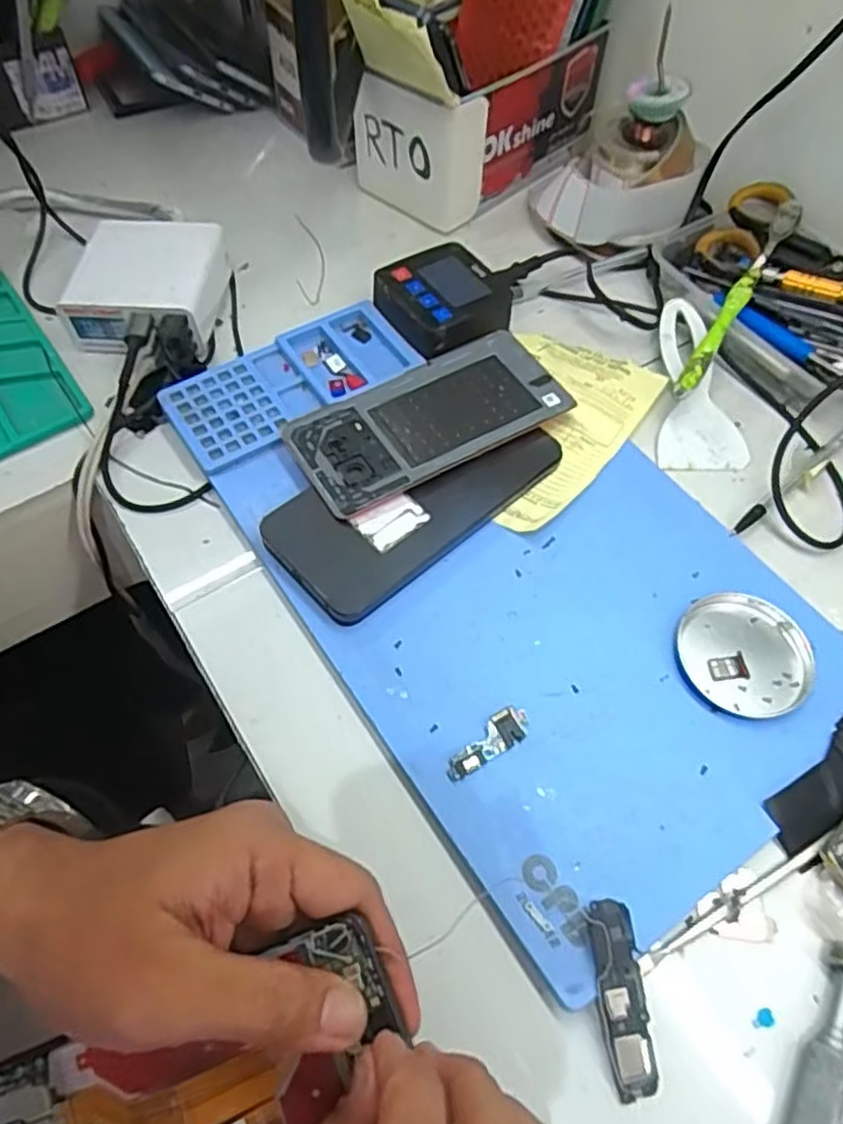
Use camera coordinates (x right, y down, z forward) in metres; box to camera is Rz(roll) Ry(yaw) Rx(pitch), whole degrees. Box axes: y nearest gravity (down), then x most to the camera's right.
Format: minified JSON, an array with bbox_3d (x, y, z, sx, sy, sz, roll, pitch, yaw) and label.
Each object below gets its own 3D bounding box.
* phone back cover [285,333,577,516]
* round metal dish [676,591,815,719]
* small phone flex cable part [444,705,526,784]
[{"bbox_3d":[0.006,-0.082,0.413,0.159,0.009,0.072,-28,62,-17],"label":"phone back cover"},{"bbox_3d":[0.161,0.044,0.351,0.064,0.005,0.062,0,58,-1],"label":"round metal dish"},{"bbox_3d":[0.030,0.082,0.325,0.044,0.005,0.017,-28,62,-17],"label":"small phone flex cable part"}]

